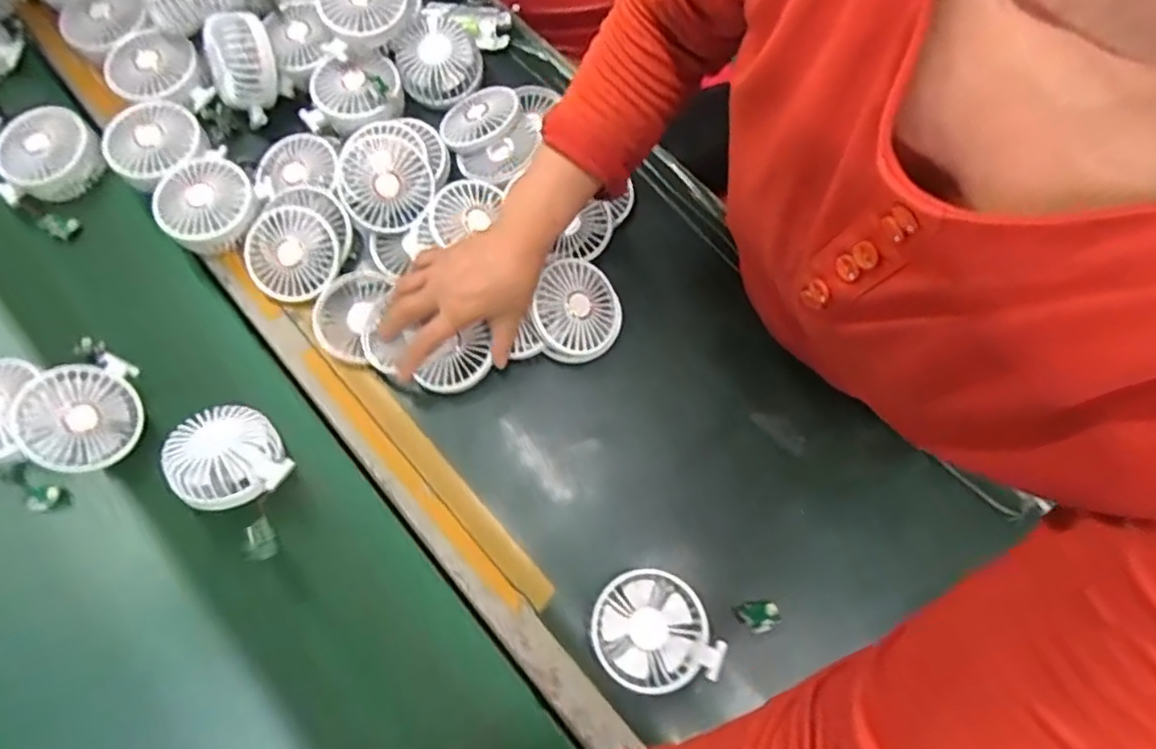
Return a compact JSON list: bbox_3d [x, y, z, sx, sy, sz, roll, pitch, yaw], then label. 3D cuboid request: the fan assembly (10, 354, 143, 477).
[{"bbox_3d":[-0.430,0.036,0.552,0.094,0.043,0.092,-23,101,-44],"label":"fan assembly"}]

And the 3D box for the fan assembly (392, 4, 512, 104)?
[{"bbox_3d":[-0.132,-0.351,0.675,0.083,0.044,0.140,27,75,9],"label":"fan assembly"}]

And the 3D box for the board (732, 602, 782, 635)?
[{"bbox_3d":[0.150,0.201,0.529,0.035,0.004,0.026,-17,57,2],"label":"board"}]

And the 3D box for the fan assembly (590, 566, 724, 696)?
[{"bbox_3d":[0.060,0.209,0.526,0.099,0.037,0.093,-17,73,-4],"label":"fan assembly"}]

